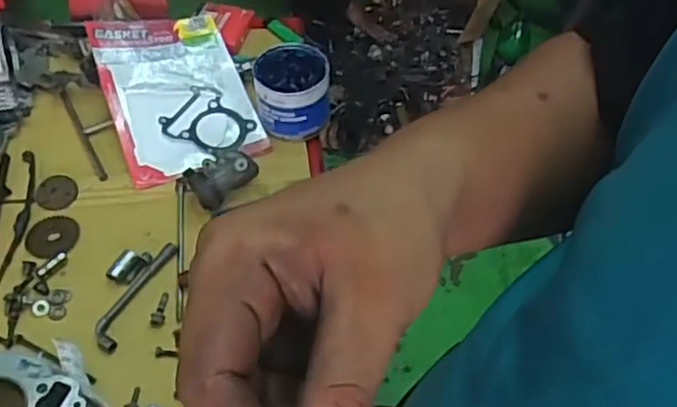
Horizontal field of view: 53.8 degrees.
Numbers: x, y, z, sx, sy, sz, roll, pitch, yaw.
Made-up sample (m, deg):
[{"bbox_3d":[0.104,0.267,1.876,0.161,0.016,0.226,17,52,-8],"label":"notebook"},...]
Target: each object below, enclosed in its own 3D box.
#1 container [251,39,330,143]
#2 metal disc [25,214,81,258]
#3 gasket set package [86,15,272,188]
[{"bbox_3d":[-0.065,-0.159,0.920,0.099,0.075,0.108,-3,52,-7],"label":"container"},{"bbox_3d":[-0.347,0.040,0.809,0.059,0.010,0.063,4,52,-5],"label":"metal disc"},{"bbox_3d":[-0.227,-0.161,0.942,0.184,0.022,0.268,-14,65,-23],"label":"gasket set package"}]

